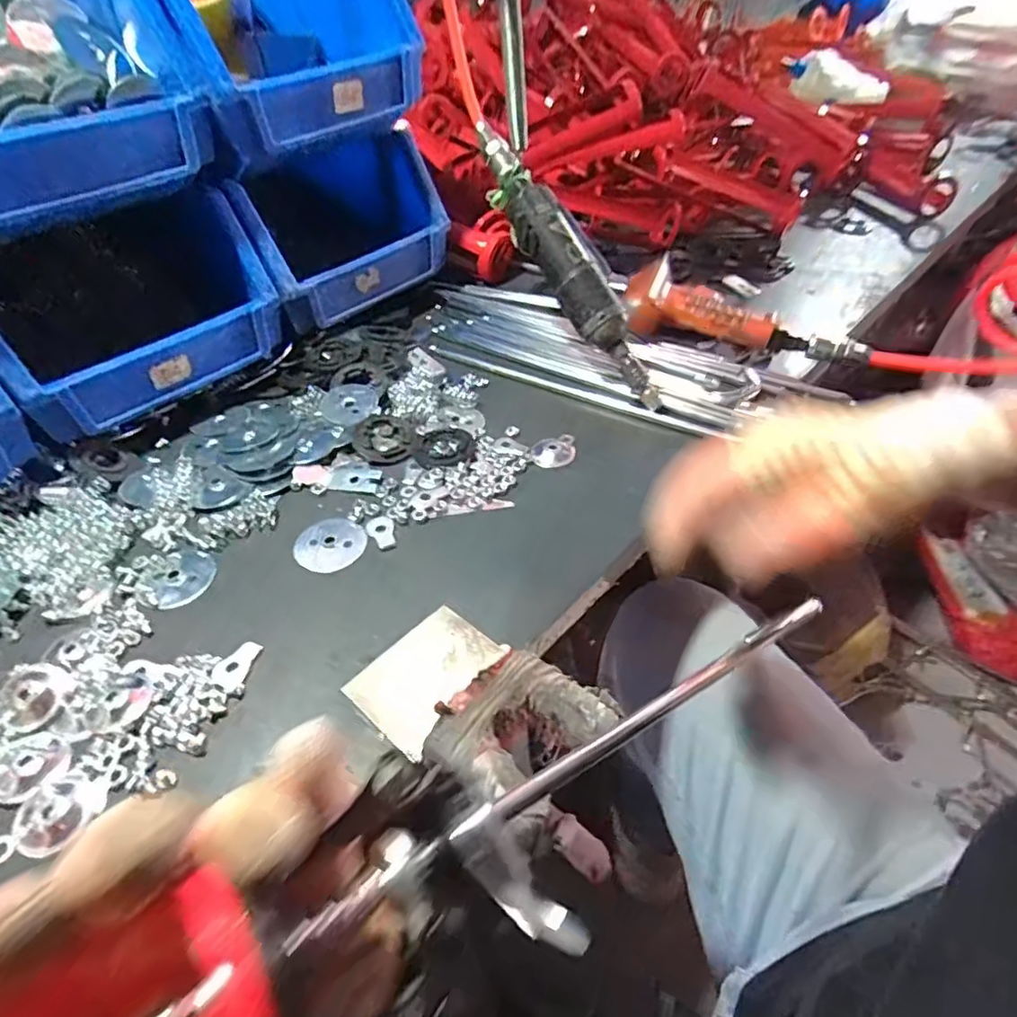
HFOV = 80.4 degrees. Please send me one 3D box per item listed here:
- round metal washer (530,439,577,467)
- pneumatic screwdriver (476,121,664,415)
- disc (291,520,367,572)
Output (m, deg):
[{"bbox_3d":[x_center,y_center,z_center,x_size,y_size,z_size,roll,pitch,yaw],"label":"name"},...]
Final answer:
[{"bbox_3d":[0.034,-0.044,0.461,0.034,0.005,0.032,0,44,0],"label":"round metal washer"},{"bbox_3d":[0.049,-0.193,0.485,0.039,0.033,0.254,-33,92,-29],"label":"pneumatic screwdriver"},{"bbox_3d":[-0.117,0.023,0.397,0.042,0.004,0.044,0,44,0],"label":"disc"}]

